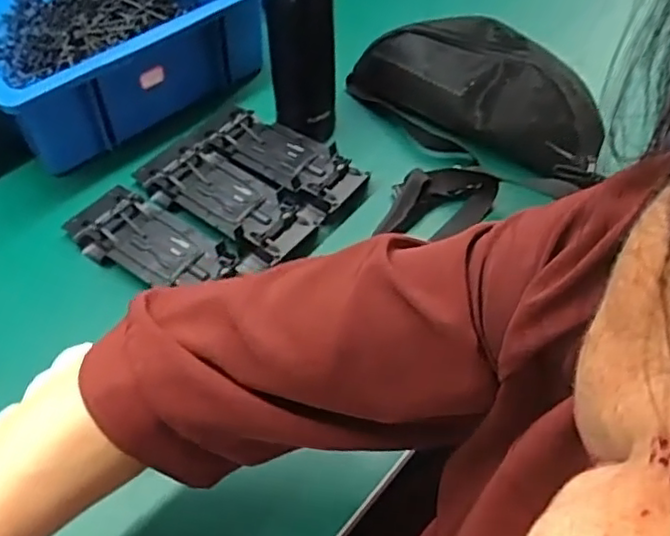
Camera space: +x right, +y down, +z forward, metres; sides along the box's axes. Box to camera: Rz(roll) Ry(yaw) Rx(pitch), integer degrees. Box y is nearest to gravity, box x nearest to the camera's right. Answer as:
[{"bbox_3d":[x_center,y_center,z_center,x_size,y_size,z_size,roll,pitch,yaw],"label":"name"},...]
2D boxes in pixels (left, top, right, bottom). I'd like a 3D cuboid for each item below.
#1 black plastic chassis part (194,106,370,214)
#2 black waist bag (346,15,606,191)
[{"bbox_3d":[-0.054,-0.117,0.677,0.180,0.017,0.078,27,56,20],"label":"black plastic chassis part"},{"bbox_3d":[0.144,-0.188,0.688,0.280,0.085,0.124,36,60,26],"label":"black waist bag"}]

